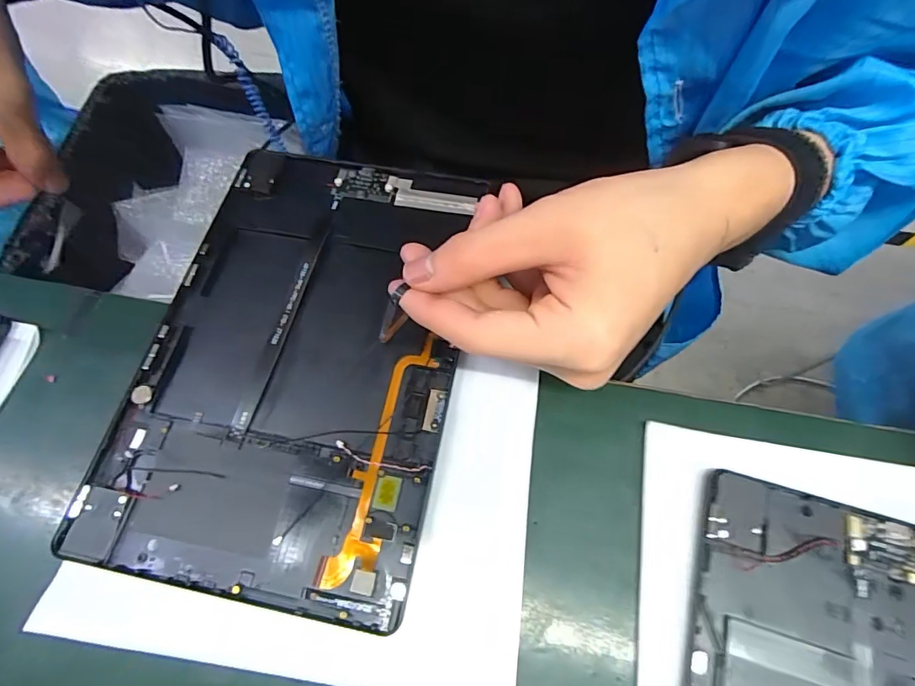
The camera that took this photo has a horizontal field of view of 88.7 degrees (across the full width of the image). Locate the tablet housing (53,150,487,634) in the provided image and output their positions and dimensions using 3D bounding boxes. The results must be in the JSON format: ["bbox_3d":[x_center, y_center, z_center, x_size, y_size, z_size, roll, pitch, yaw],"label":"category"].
[{"bbox_3d":[-0.077,-0.001,0.242,0.152,0.009,0.234,10,67,6],"label":"tablet housing"}]

